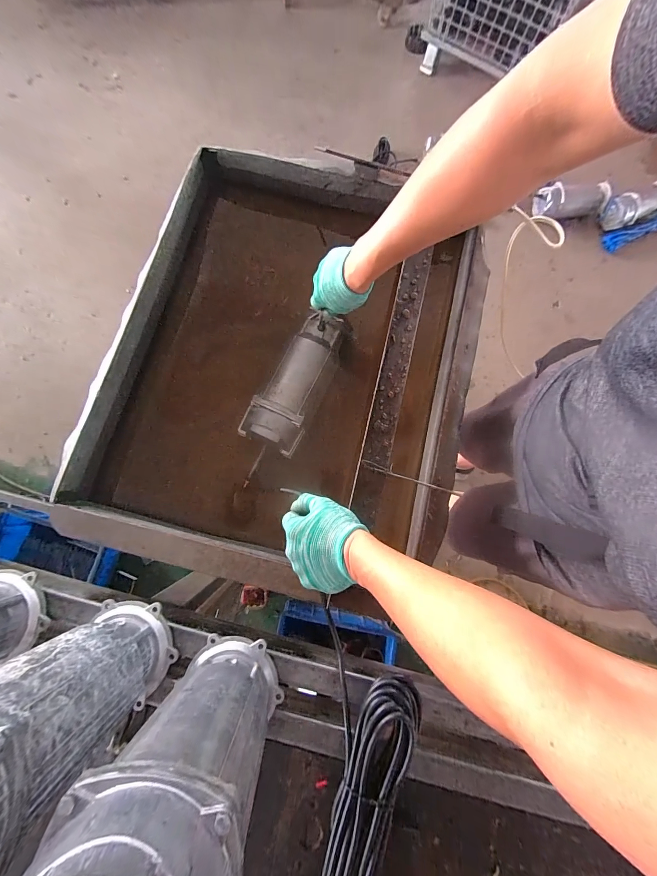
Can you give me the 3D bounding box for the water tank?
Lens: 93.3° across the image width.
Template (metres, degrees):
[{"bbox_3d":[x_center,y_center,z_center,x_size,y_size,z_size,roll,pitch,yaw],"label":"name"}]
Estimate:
[{"bbox_3d":[-0.057,-0.136,0.624,0.598,0.226,0.738,16,80,1],"label":"water tank"}]

